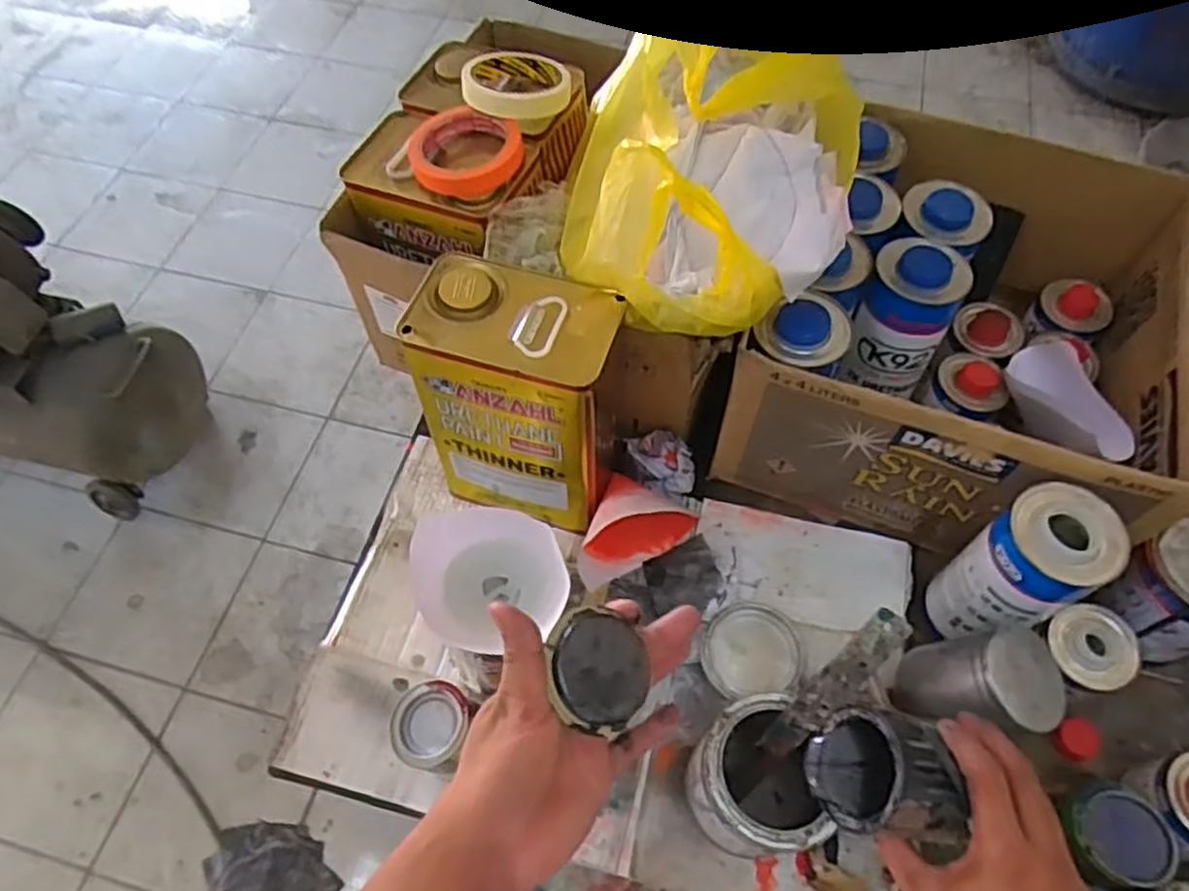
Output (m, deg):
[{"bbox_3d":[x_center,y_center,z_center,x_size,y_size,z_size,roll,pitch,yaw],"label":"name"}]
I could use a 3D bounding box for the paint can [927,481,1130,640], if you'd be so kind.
[{"bbox_3d":[0.354,0.110,0.639,0.081,0.176,0.080,0,60,1],"label":"paint can"}]

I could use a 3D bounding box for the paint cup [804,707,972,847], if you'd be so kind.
[{"bbox_3d":[0.184,0.200,0.474,0.071,0.076,0.076,13,90,-14],"label":"paint cup"}]

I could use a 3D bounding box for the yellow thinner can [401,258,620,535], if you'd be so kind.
[{"bbox_3d":[-0.063,-0.035,0.702,0.165,0.242,0.120,17,61,10],"label":"yellow thinner can"}]

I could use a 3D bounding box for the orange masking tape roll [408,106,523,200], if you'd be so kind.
[{"bbox_3d":[-0.114,-0.261,0.676,0.095,0.026,0.090,0,60,1],"label":"orange masking tape roll"}]

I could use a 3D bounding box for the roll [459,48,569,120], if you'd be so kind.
[{"bbox_3d":[-0.073,-0.342,0.717,0.096,0.029,0.096,0,60,1],"label":"roll"}]

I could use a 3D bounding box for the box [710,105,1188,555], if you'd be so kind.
[{"bbox_3d":[0.365,-0.112,0.762,0.355,0.209,0.382,20,62,12],"label":"box"}]

